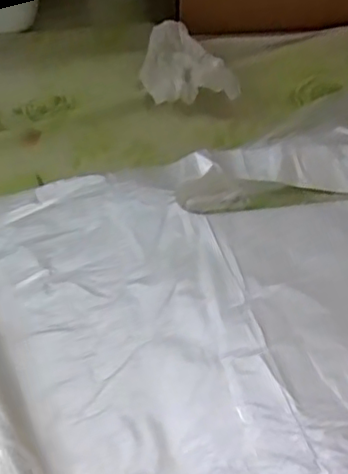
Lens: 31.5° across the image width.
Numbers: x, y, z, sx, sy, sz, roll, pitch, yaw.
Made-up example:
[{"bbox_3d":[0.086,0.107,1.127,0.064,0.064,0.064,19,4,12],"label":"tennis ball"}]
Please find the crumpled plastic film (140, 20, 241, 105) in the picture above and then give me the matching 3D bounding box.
[{"bbox_3d":[0.013,-0.185,0.665,0.093,0.027,0.133,-3,48,-5],"label":"crumpled plastic film"}]

